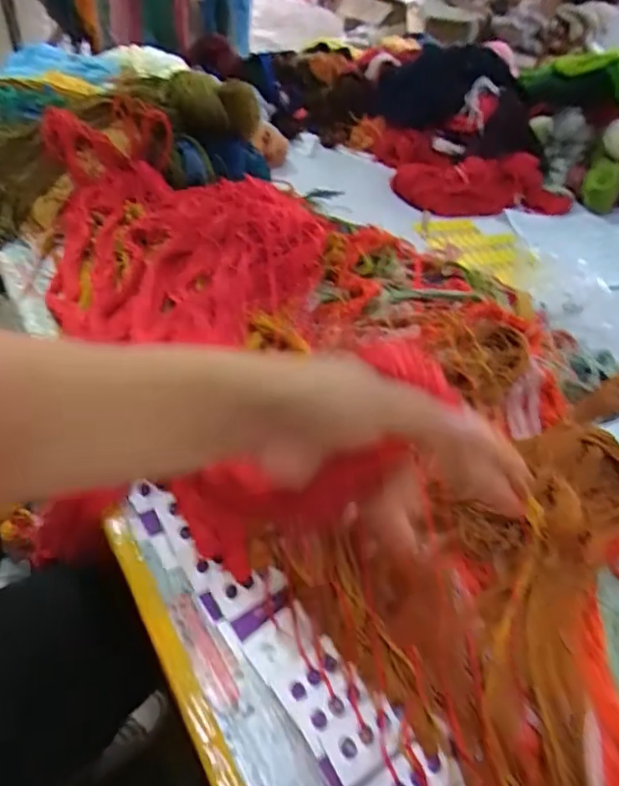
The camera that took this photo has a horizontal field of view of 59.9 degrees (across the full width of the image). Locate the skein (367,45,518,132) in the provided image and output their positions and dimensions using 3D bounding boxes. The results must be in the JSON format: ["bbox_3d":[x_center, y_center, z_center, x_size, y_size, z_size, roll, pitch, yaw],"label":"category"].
[{"bbox_3d":[0.255,-0.605,1.061,0.237,0.133,0.142,10,45,3],"label":"skein"}]

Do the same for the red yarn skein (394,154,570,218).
[{"bbox_3d":[0.291,-0.344,0.894,0.290,0.062,0.115,-8,48,-15],"label":"red yarn skein"}]

